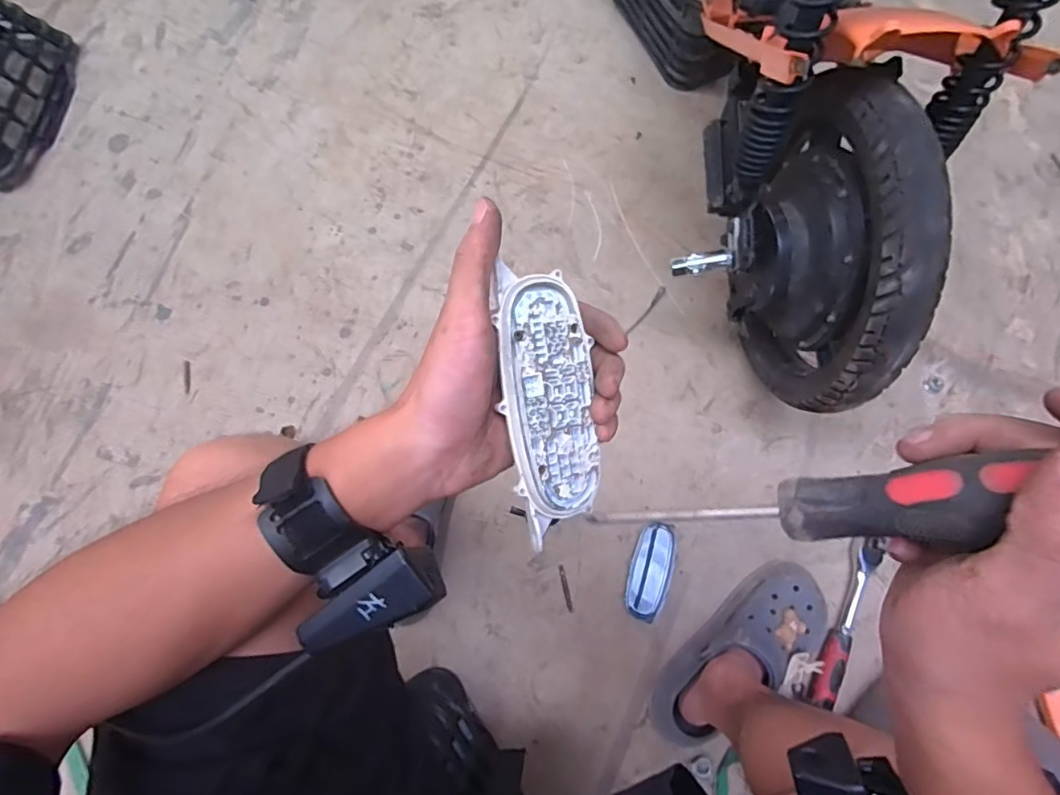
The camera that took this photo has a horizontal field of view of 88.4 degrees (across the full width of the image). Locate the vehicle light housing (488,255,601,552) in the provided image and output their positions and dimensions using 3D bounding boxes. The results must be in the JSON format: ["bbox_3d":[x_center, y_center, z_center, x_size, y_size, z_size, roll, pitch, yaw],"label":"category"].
[{"bbox_3d":[0.010,0.003,0.285,0.045,0.016,0.135,-7,94,-3],"label":"vehicle light housing"}]

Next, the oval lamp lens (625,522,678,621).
[{"bbox_3d":[0.167,0.239,0.750,0.058,0.007,0.127,21,75,3],"label":"oval lamp lens"}]

